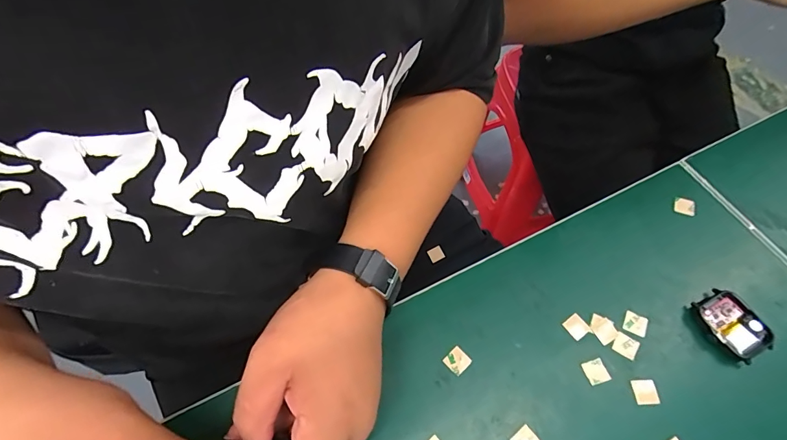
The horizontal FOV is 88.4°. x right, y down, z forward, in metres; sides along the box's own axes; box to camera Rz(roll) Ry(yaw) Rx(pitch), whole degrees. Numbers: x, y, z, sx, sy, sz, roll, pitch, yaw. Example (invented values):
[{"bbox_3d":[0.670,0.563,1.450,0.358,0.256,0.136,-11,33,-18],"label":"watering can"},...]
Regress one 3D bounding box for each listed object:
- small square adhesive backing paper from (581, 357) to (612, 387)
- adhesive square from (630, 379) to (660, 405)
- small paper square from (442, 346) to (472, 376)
[{"bbox_3d":[0.143,0.106,0.285,0.015,0.004,0.015,-18,61,-8],"label":"small square adhesive backing paper"},{"bbox_3d":[0.173,0.117,0.276,0.014,0.004,0.015,-4,60,0],"label":"adhesive square"},{"bbox_3d":[0.046,0.101,0.290,0.016,0.004,0.016,-39,66,-18],"label":"small paper square"}]

